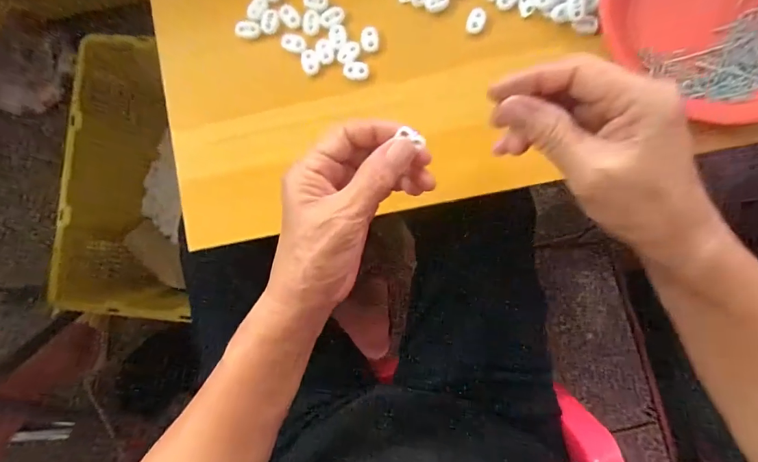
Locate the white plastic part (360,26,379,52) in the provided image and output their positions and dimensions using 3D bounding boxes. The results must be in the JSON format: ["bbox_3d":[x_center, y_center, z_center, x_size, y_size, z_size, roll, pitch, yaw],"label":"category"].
[{"bbox_3d":[-0.008,-0.172,0.341,0.016,0.004,0.022,-4,86,1],"label":"white plastic part"}]

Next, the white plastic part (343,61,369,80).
[{"bbox_3d":[-0.020,-0.144,0.342,0.022,0.004,0.016,5,86,2],"label":"white plastic part"}]

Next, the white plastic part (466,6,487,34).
[{"bbox_3d":[0.088,-0.190,0.343,0.015,0.005,0.023,19,87,2],"label":"white plastic part"}]

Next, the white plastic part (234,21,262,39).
[{"bbox_3d":[-0.120,-0.184,0.347,0.022,0.004,0.016,2,86,1],"label":"white plastic part"}]

